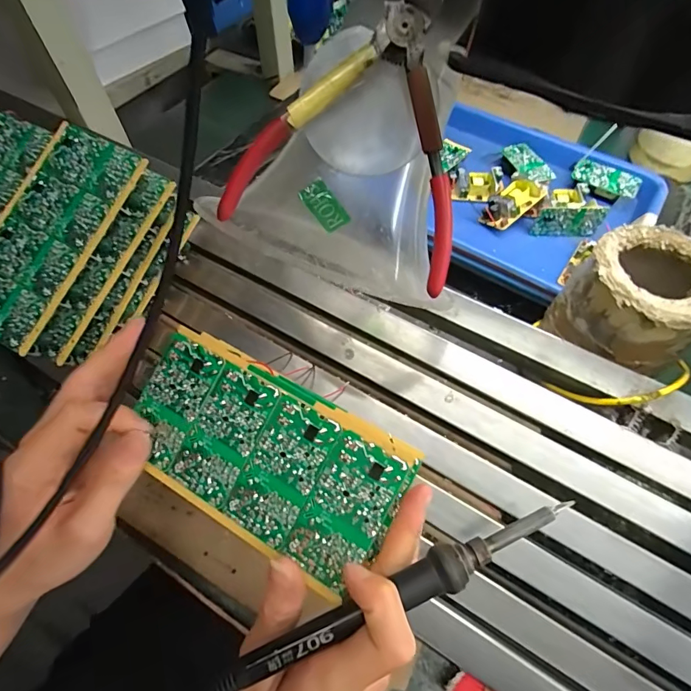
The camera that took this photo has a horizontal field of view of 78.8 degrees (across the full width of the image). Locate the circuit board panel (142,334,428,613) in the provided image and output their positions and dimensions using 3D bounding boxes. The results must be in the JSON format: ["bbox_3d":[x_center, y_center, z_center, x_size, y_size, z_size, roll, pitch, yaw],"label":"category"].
[{"bbox_3d":[-0.050,0.060,0.238,0.162,0.004,0.086,27,87,15],"label":"circuit board panel"}]

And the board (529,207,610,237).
[{"bbox_3d":[0.255,-0.141,0.480,0.077,0.036,0.009,-1,52,-4],"label":"board"}]

